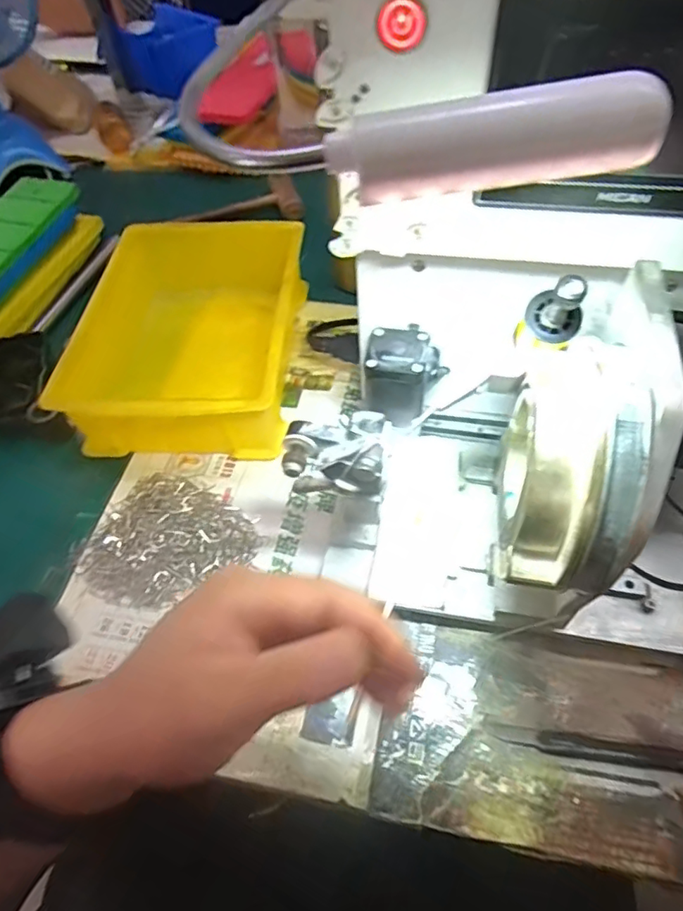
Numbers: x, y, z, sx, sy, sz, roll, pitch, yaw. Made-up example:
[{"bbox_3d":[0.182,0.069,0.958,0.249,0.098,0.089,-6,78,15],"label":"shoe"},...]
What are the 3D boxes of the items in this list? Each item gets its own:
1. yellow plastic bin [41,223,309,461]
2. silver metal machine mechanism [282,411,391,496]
[{"bbox_3d":[-0.131,-0.123,0.518,0.179,0.073,0.271,1,54,4],"label":"yellow plastic bin"},{"bbox_3d":[-0.004,0.003,0.317,0.057,0.049,0.039,5,55,7],"label":"silver metal machine mechanism"}]

